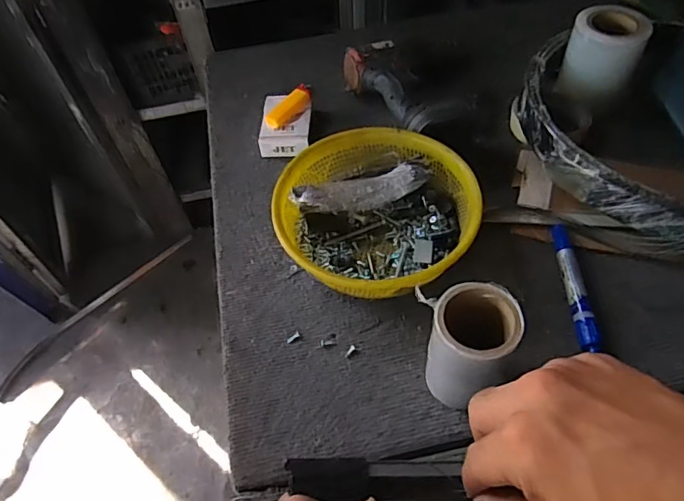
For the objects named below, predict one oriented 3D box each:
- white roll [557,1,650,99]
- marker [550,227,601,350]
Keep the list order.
[{"bbox_3d":[0.306,-0.229,0.608,0.082,0.082,0.071,23,59,20],"label":"white roll"},{"bbox_3d":[0.218,0.032,0.484,0.017,0.013,0.137,-1,54,4],"label":"marker"}]

